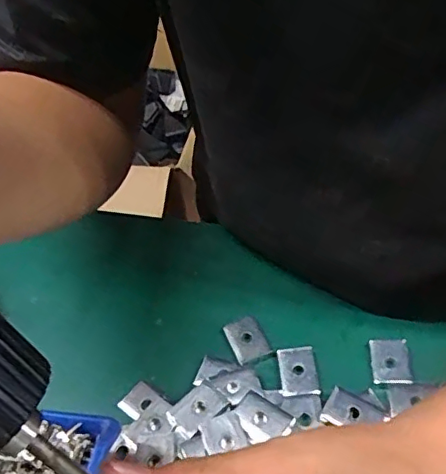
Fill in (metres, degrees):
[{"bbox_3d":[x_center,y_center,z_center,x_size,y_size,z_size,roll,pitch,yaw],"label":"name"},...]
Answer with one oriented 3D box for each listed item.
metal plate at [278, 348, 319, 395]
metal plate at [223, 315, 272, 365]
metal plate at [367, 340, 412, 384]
[{"bbox_3d":[0.040,0.072,0.308,0.020,0.004,0.029,-5,47,3],"label":"metal plate"},{"bbox_3d":[0.013,0.058,0.324,0.019,0.004,0.028,-22,48,-13],"label":"metal plate"},{"bbox_3d":[0.091,0.068,0.307,0.020,0.006,0.025,-2,47,5],"label":"metal plate"}]

